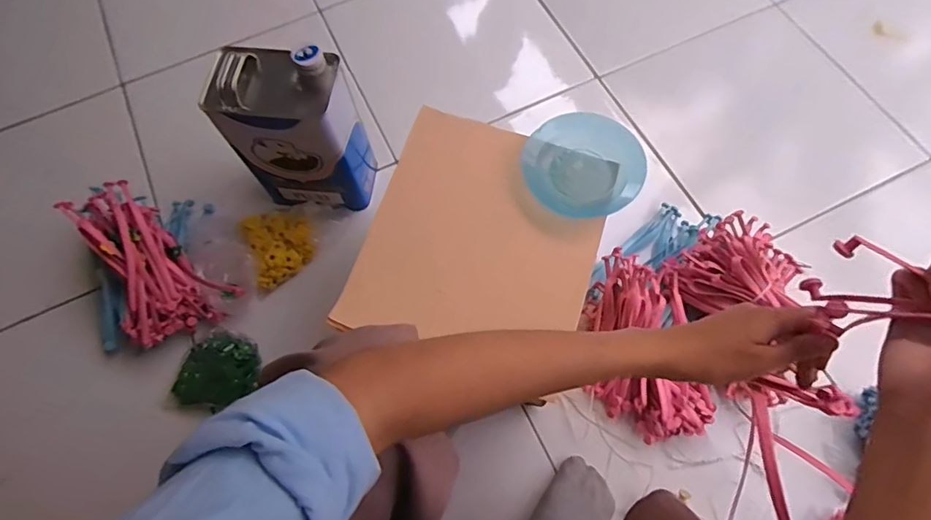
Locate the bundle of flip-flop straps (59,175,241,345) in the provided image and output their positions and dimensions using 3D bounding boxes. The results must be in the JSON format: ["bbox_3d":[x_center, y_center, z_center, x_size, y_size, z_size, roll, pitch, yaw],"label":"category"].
[{"bbox_3d":[-0.467,0.009,0.736,0.180,0.078,0.237,-32,96,-10],"label":"bundle of flip-flop straps"}]

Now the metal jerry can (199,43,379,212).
[{"bbox_3d":[-0.243,-0.185,0.735,0.164,0.244,0.117,11,68,7],"label":"metal jerry can"}]

